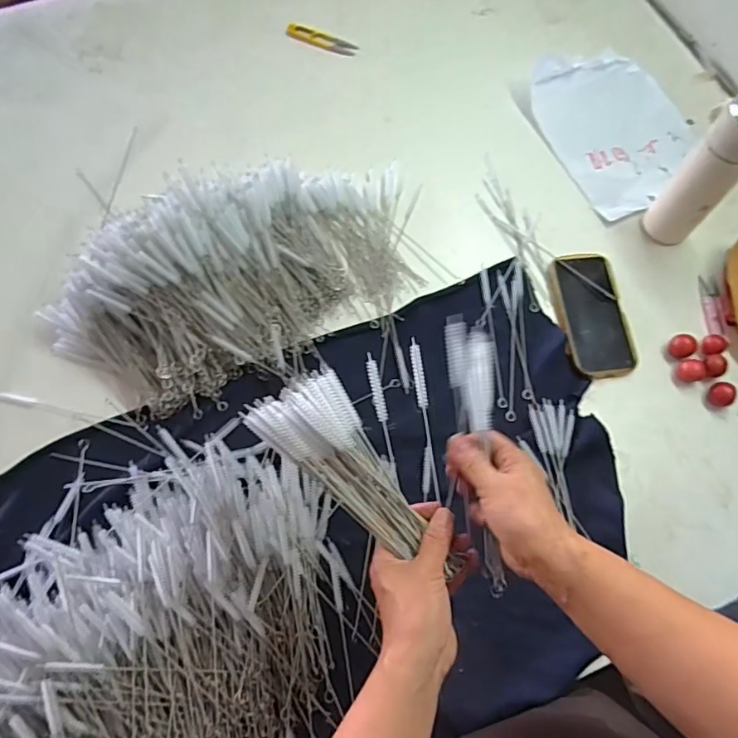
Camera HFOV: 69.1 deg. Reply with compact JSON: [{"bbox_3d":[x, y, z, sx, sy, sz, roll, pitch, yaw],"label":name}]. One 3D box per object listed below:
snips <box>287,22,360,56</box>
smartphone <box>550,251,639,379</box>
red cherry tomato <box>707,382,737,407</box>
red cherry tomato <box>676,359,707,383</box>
[{"bbox_3d":[-0.079,-0.539,0.875,0.124,0.004,0.029,24,72,7],"label":"snips"},{"bbox_3d":[0.294,-0.073,0.701,0.086,0.011,0.174,-6,71,-3],"label":"smartphone"},{"bbox_3d":[0.437,0.031,0.663,0.027,0.021,0.029,0,71,-1],"label":"red cherry tomato"},{"bbox_3d":[0.405,0.003,0.672,0.029,0.022,0.029,0,71,-1],"label":"red cherry tomato"}]

